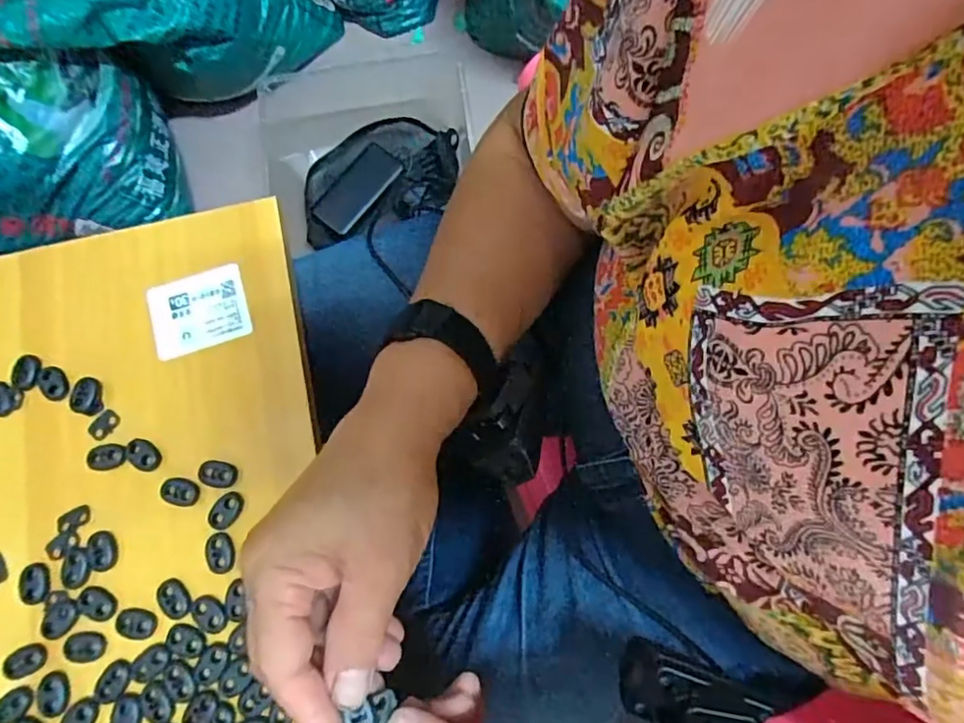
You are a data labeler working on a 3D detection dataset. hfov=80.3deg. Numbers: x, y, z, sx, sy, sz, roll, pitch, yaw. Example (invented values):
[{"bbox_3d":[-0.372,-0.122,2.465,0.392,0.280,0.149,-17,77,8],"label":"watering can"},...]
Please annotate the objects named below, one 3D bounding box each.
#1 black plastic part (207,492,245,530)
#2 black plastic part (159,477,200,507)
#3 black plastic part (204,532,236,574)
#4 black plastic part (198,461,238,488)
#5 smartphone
[{"bbox_3d":[-0.145,0.084,0.324,0.015,0.004,0.022,33,80,10],"label":"black plastic part"},{"bbox_3d":[-0.174,0.075,0.327,0.023,0.004,0.015,7,77,4],"label":"black plastic part"},{"bbox_3d":[-0.147,0.107,0.319,0.016,0.004,0.021,-9,76,0],"label":"black plastic part"},{"bbox_3d":[-0.153,0.065,0.330,0.022,0.004,0.015,11,77,5],"label":"black plastic part"},{"bbox_3d":[-0.197,-0.274,0.901,0.068,0.013,0.155,38,81,11],"label":"smartphone"}]

